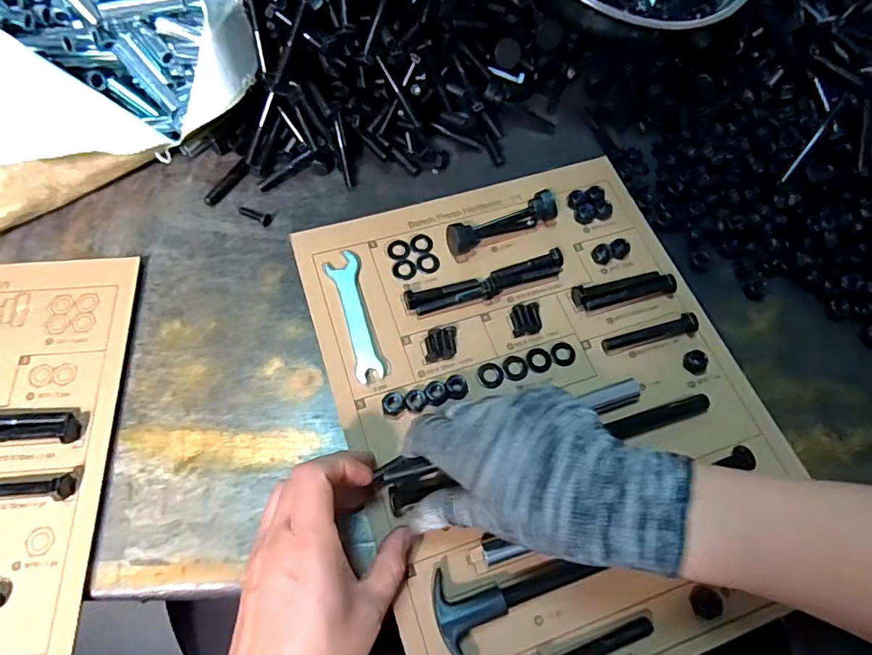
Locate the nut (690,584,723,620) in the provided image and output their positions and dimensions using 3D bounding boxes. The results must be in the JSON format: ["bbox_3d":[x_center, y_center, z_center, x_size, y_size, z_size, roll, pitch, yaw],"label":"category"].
[{"bbox_3d":[0.169,0.172,0.336,0.016,0.010,0.018,-6,65,-5],"label":"nut"}]

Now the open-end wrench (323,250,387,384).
[{"bbox_3d":[-0.062,-0.011,0.422,0.026,0.004,0.113,-15,66,-9],"label":"open-end wrench"}]

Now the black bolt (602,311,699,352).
[{"bbox_3d":[0.166,0.003,0.418,0.072,0.016,0.013,-10,65,-7],"label":"black bolt"}]

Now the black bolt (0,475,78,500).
[{"bbox_3d":[-0.276,0.104,0.347,0.079,0.011,0.013,-2,65,-3],"label":"black bolt"}]

